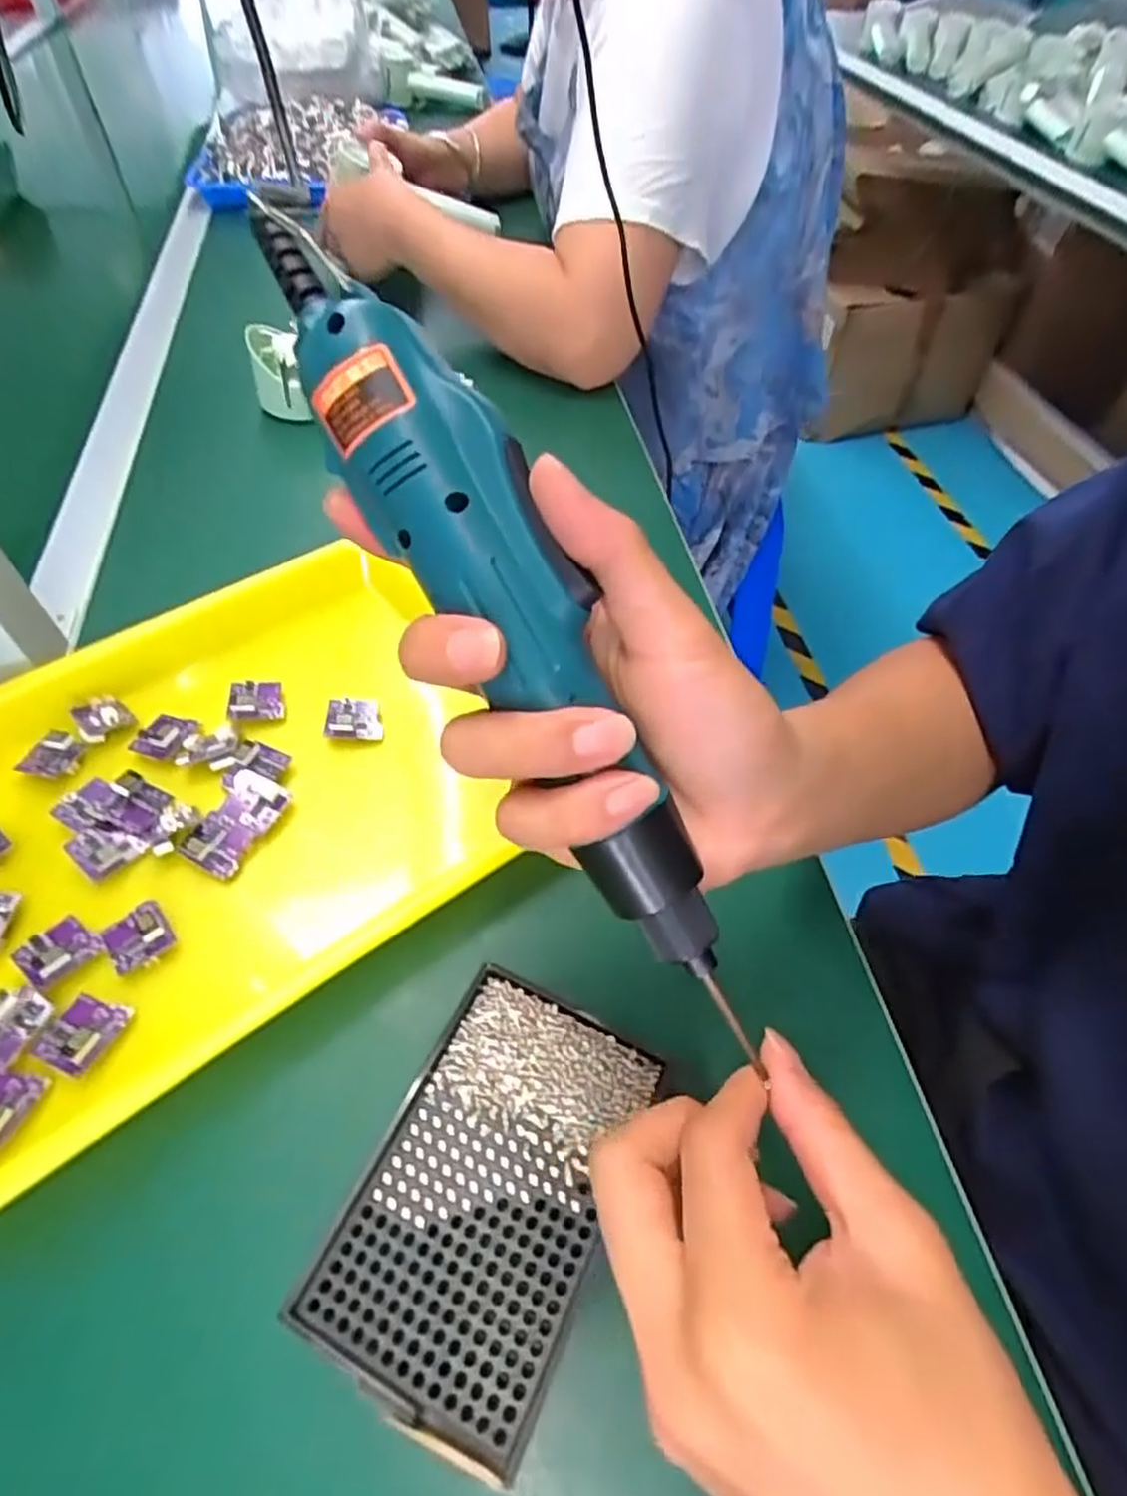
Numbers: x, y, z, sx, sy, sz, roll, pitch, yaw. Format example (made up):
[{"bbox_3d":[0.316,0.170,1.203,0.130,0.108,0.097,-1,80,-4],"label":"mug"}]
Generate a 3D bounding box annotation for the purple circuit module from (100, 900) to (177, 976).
[{"bbox_3d":[-0.191,0.081,0.324,0.026,0.010,0.030,-34,61,-24],"label":"purple circuit module"}]

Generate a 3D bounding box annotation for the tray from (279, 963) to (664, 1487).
[{"bbox_3d":[-0.028,0.167,0.280,0.085,0.033,0.136,22,56,14],"label":"tray"}]

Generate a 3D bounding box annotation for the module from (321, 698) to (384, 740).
[{"bbox_3d":[-0.116,-0.017,0.404,0.030,0.011,0.024,-1,53,-3],"label":"module"}]

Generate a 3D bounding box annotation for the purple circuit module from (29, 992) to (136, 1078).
[{"bbox_3d":[-0.199,0.115,0.298,0.027,0.008,0.029,18,55,12],"label":"purple circuit module"}]

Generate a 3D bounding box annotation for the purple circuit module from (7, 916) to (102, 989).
[{"bbox_3d":[-0.221,0.087,0.316,0.026,0.010,0.027,28,57,18],"label":"purple circuit module"}]

